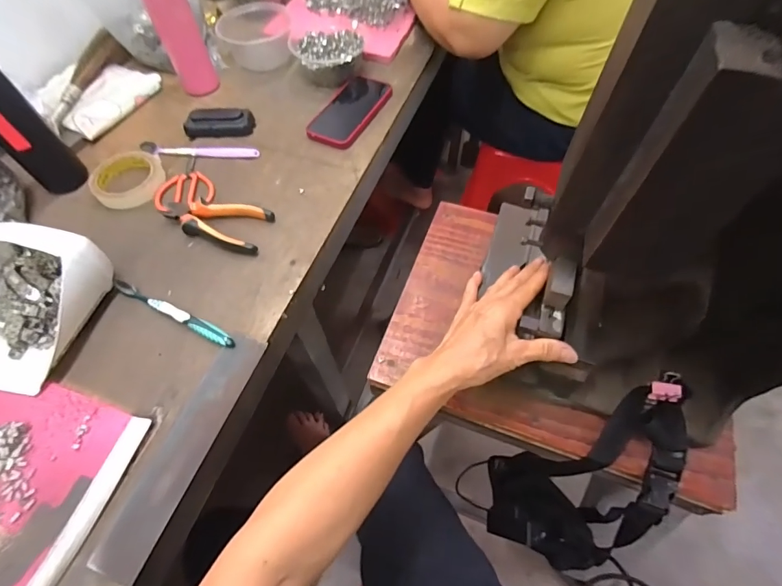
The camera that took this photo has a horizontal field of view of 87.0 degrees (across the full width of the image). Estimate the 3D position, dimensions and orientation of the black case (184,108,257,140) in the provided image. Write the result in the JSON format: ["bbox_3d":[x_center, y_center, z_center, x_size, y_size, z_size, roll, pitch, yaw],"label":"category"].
[{"bbox_3d":[-0.278,-0.277,0.670,0.105,0.022,0.055,1,60,3],"label":"black case"}]

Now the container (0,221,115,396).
[{"bbox_3d":[-0.432,0.014,0.471,0.163,0.094,0.169,8,60,8],"label":"container"}]

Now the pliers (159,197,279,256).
[{"bbox_3d":[-0.244,-0.097,0.564,0.148,0.027,0.067,8,60,8],"label":"pliers"}]

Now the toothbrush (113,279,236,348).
[{"bbox_3d":[-0.263,0.024,0.499,0.178,0.019,0.016,24,64,16],"label":"toothbrush"}]

